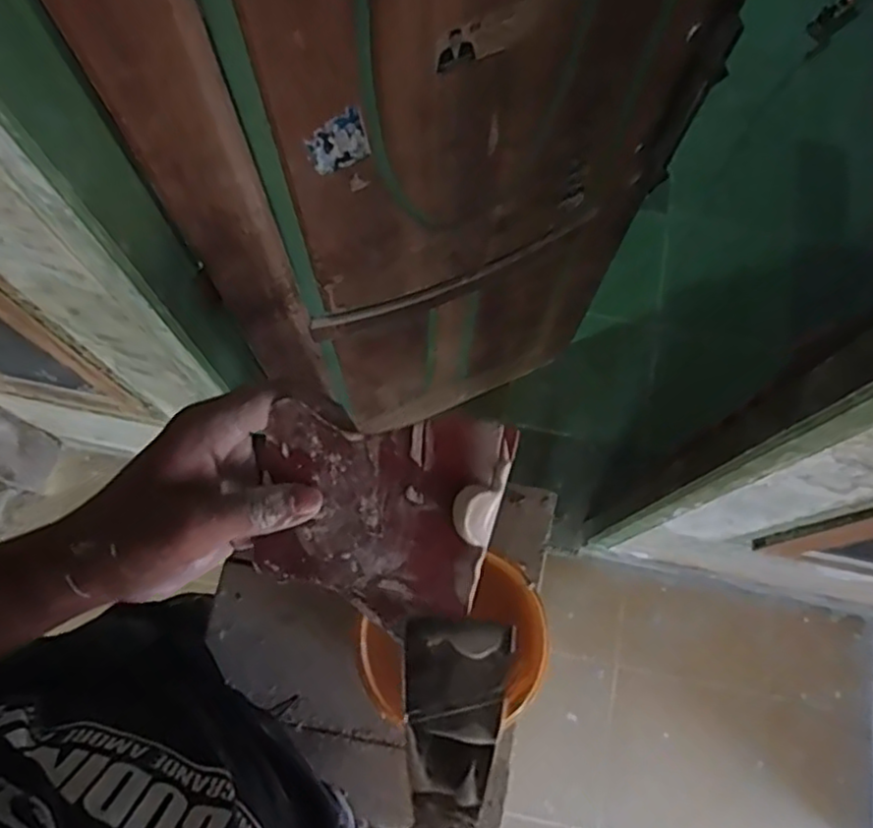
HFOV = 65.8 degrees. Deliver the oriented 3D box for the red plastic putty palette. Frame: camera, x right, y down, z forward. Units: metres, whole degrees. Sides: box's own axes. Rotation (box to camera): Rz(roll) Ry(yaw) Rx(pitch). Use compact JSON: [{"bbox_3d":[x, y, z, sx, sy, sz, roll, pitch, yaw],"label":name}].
[{"bbox_3d":[-0.027,0.042,0.301,0.104,0.005,0.110,19,113,6],"label":"red plastic putty palette"}]

